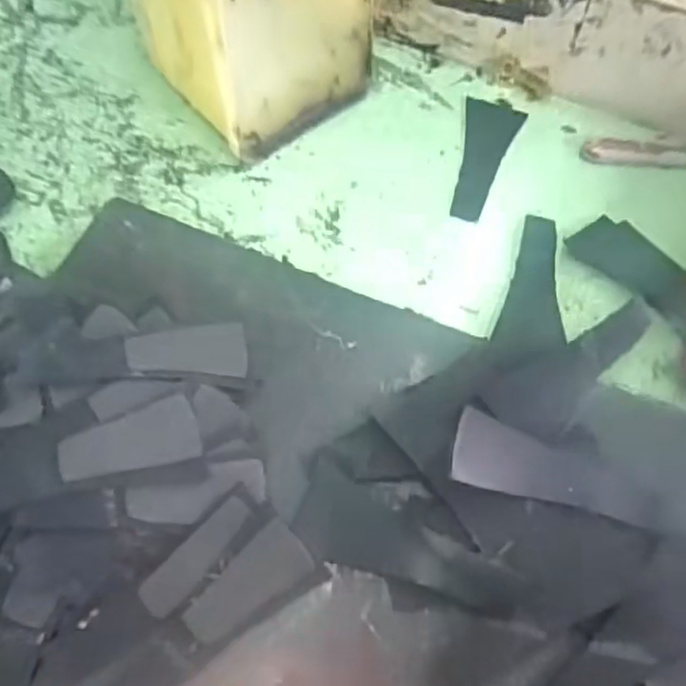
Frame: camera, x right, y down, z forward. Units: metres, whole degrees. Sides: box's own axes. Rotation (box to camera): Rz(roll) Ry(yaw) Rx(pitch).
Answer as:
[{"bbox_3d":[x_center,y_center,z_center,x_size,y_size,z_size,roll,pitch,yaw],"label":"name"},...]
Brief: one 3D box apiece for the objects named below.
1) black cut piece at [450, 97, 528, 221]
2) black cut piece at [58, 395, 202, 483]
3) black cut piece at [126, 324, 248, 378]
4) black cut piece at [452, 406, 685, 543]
[{"bbox_3d":[0.091,-0.124,0.419,0.037,0.005,0.099,18,64,7],"label":"black cut piece"},{"bbox_3d":[-0.090,0.041,0.270,0.055,0.007,0.026,-15,65,-9],"label":"black cut piece"},{"bbox_3d":[-0.073,0.004,0.302,0.055,0.004,0.026,-1,60,-24],"label":"black cut piece"},{"bbox_3d":[0.114,0.063,0.292,0.127,0.005,0.036,17,56,2],"label":"black cut piece"}]

